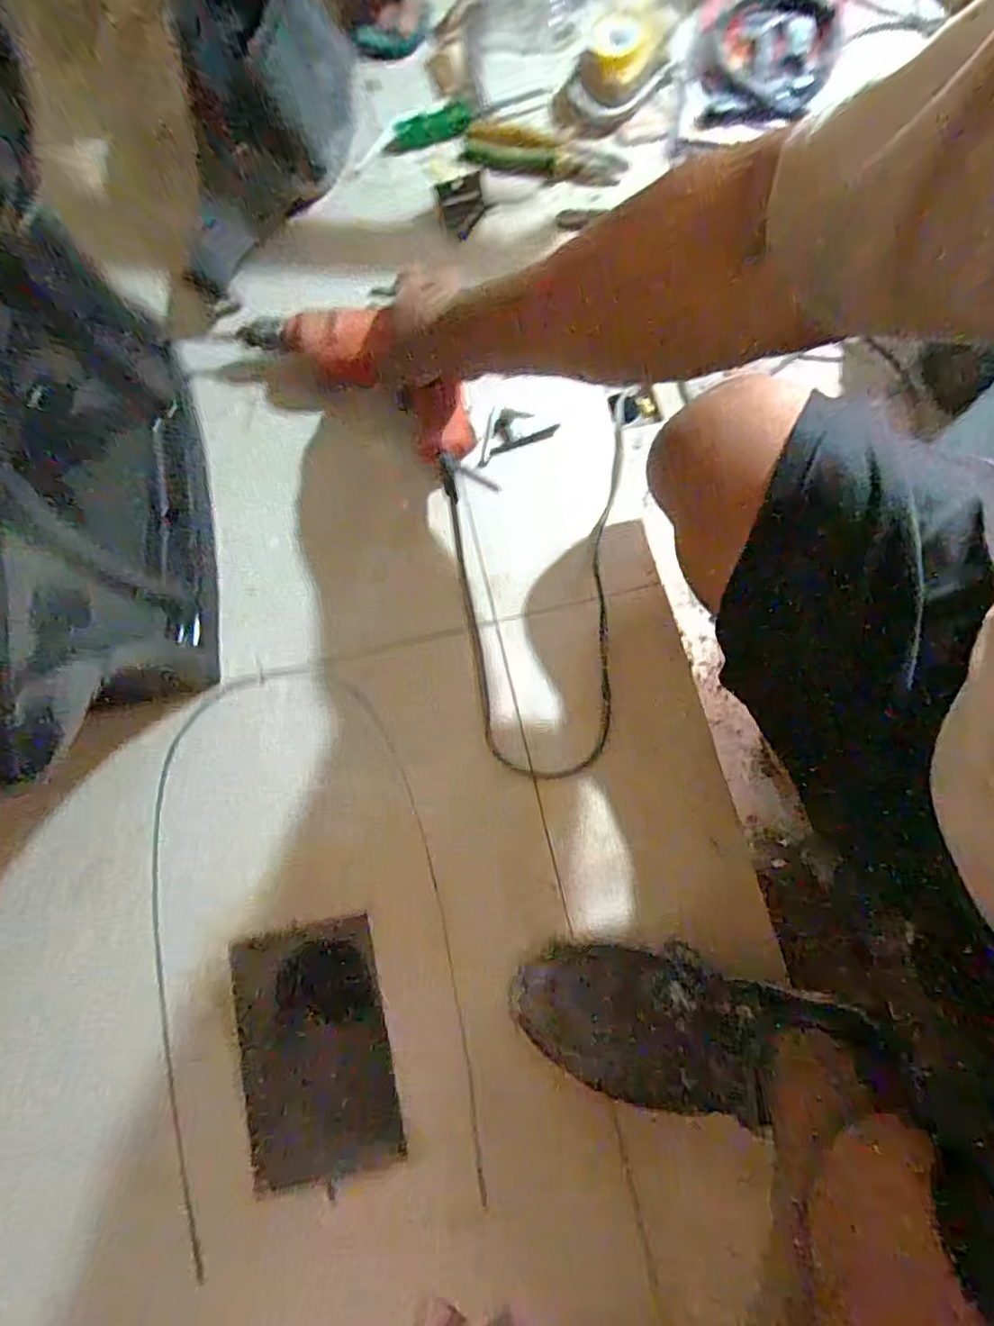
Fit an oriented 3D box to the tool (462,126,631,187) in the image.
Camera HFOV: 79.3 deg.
[{"bbox_3d":[0.054,-0.587,0.691,0.184,0.015,0.043,15,78,4],"label":"tool"}]

